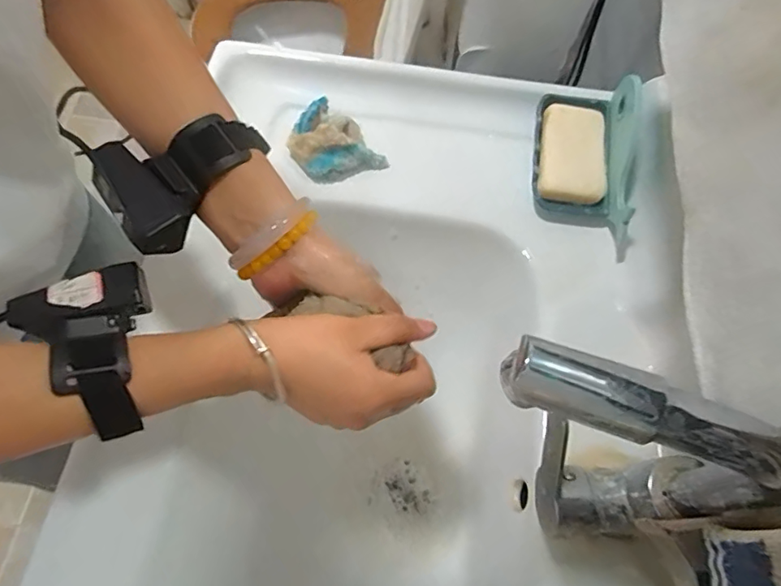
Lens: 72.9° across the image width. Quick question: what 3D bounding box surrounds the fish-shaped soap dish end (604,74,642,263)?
[{"bbox_3d":[0.217,-0.120,0.490,0.021,0.055,0.175,6,82,0],"label":"fish-shaped soap dish end"}]

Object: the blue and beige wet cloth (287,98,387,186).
[{"bbox_3d":[-0.065,-0.153,0.518,0.077,0.037,0.103,-37,73,-17],"label":"blue and beige wet cloth"}]

